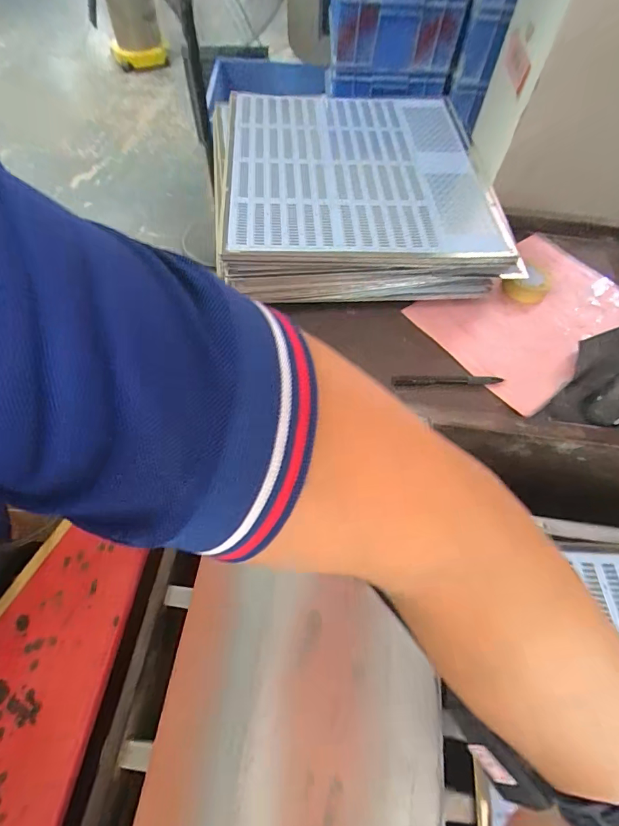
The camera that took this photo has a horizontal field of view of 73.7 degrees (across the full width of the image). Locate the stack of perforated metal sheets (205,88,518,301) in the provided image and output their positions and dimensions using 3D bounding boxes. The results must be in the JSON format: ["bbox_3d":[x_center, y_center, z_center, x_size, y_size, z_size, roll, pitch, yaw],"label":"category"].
[{"bbox_3d":[0.058,-0.336,0.619,0.368,0.100,0.399,-2,59,-5],"label":"stack of perforated metal sheets"}]

